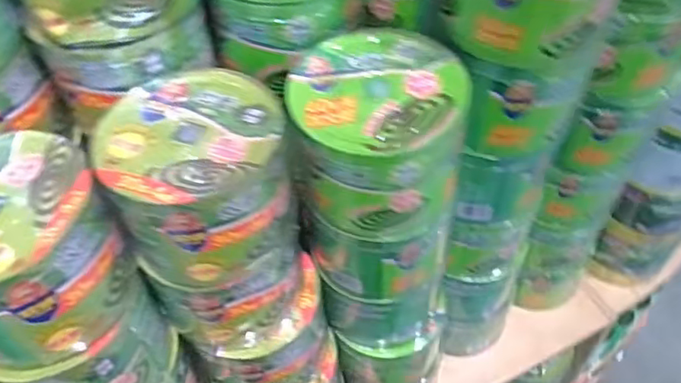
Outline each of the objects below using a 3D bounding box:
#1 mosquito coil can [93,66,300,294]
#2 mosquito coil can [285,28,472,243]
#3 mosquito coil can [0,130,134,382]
[{"bbox_3d":[-0.107,-0.005,0.485,0.129,0.120,0.132,-13,52,-8],"label":"mosquito coil can"},{"bbox_3d":[0.031,-0.043,0.509,0.131,0.115,0.135,4,51,5],"label":"mosquito coil can"},{"bbox_3d":[-0.230,0.046,0.441,0.134,0.106,0.132,-1,51,1],"label":"mosquito coil can"}]

